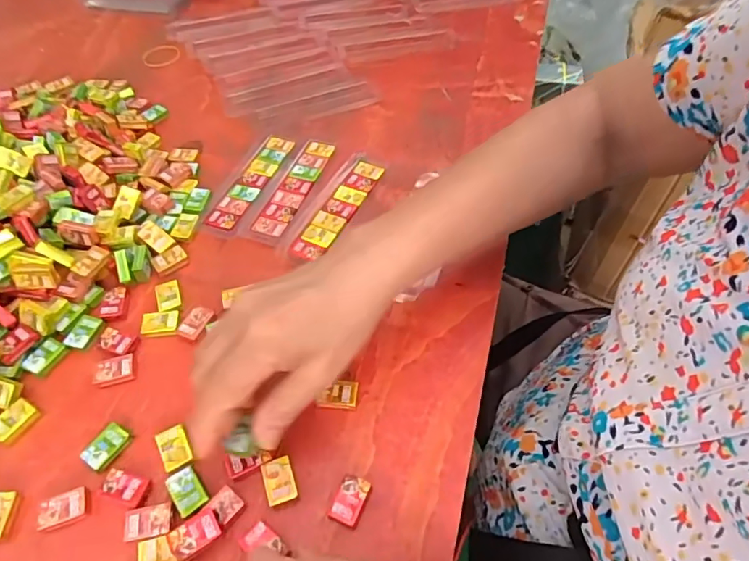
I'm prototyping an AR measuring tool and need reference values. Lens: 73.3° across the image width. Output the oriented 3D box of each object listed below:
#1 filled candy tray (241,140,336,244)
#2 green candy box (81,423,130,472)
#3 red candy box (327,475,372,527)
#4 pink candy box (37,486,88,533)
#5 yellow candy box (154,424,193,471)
[{"bbox_3d":[-0.071,-0.081,0.438,0.034,0.004,0.126,17,56,13],"label":"filled candy tray"},{"bbox_3d":[-0.164,0.102,0.308,0.018,0.008,0.026,31,60,22],"label":"green candy box"},{"bbox_3d":[-0.014,0.126,0.289,0.017,0.008,0.026,21,57,16],"label":"red candy box"},{"bbox_3d":[-0.178,0.130,0.287,0.025,0.008,0.016,-19,55,-12],"label":"pink candy box"},{"bbox_3d":[-0.122,0.102,0.306,0.017,0.004,0.025,-24,56,-16],"label":"yellow candy box"}]

